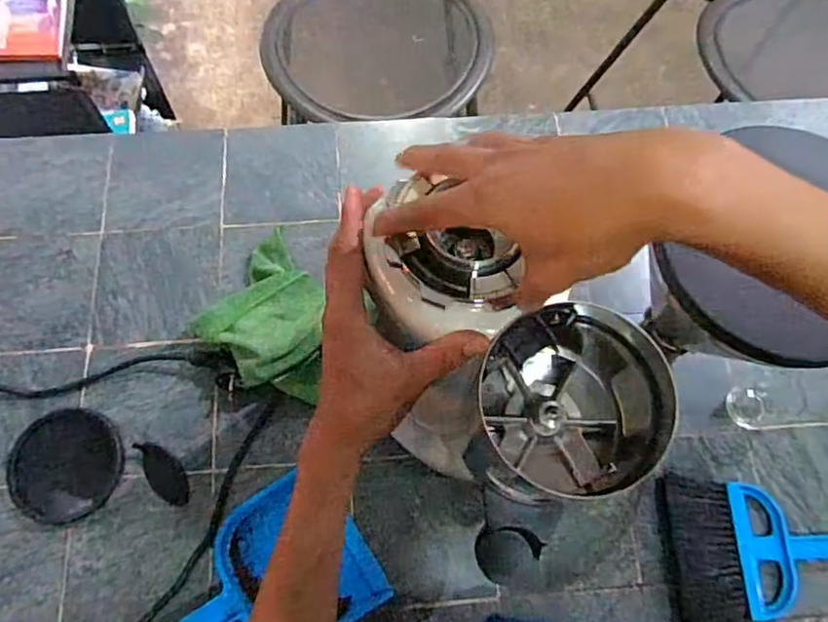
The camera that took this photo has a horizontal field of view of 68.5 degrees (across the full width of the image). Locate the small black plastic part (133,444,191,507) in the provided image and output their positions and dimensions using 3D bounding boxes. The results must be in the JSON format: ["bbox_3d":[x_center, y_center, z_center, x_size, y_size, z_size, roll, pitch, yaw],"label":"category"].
[{"bbox_3d":[-0.272,0.174,0.661,0.036,0.005,0.081,-34,73,-12],"label":"small black plastic part"}]

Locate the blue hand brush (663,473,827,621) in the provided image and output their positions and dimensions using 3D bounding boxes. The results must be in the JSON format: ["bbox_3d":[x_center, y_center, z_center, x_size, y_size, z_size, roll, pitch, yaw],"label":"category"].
[{"bbox_3d":[0.375,0.255,0.643,0.199,0.018,0.148,0,69,-1],"label":"blue hand brush"}]

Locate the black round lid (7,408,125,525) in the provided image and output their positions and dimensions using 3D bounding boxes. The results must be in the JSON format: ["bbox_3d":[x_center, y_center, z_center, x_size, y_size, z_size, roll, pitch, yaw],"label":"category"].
[{"bbox_3d":[-0.372,0.164,0.651,0.114,0.009,0.114,0,69,-1],"label":"black round lid"}]

